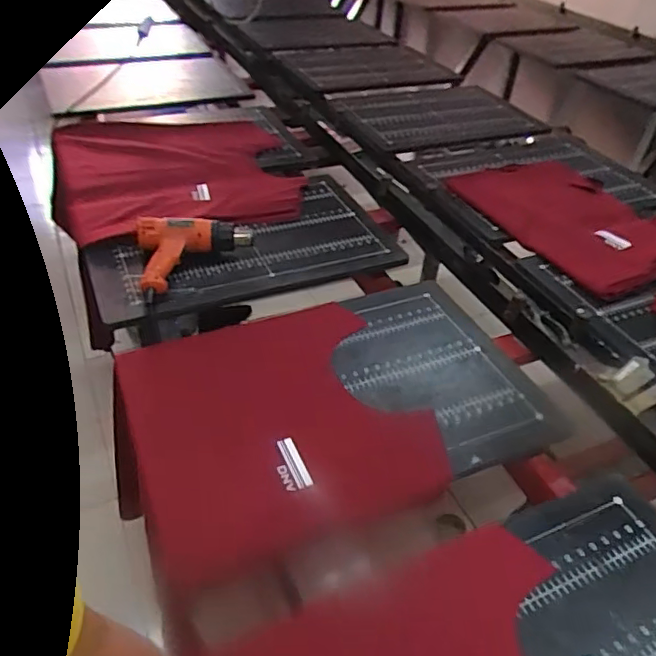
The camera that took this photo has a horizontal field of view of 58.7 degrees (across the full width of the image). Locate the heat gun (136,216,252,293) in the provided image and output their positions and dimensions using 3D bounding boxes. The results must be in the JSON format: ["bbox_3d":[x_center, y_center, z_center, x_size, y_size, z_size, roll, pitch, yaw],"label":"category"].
[{"bbox_3d":[-0.243,-0.143,1.091,0.212,0.070,0.163,-8,44,-14],"label":"heat gun"}]

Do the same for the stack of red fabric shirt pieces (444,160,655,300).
[{"bbox_3d":[0.547,-0.264,1.352,0.365,0.047,0.538,-22,49,-27],"label":"stack of red fabric shirt pieces"}]

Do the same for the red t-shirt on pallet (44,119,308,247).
[{"bbox_3d":[-0.368,-0.370,1.378,0.566,0.050,0.596,-11,44,-18],"label":"red t-shirt on pallet"}]

